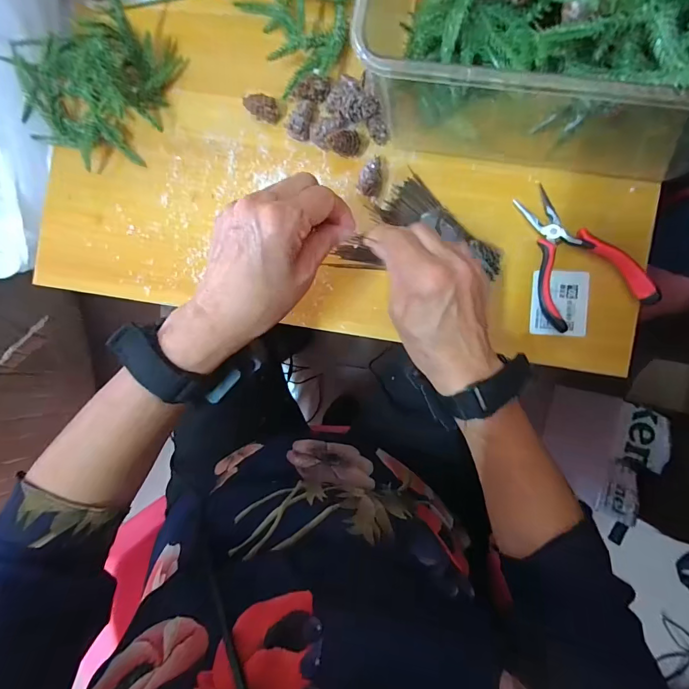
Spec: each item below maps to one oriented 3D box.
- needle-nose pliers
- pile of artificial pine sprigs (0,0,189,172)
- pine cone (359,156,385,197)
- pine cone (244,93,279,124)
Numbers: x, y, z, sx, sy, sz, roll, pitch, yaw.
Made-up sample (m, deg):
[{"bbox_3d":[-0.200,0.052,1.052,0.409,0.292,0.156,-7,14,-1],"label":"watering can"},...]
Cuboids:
[{"bbox_3d":[0.207,-0.083,0.342,0.084,0.026,0.126,-21,88,6],"label":"needle-nose pliers"},{"bbox_3d":[-0.242,-0.255,0.363,0.118,0.059,0.143,36,94,5],"label":"pile of artificial pine sprigs"},{"bbox_3d":[0.026,-0.157,0.357,0.022,0.022,0.035,0,91,6],"label":"pine cone"},{"bbox_3d":[-0.081,-0.229,0.364,0.034,0.019,0.021,27,93,5],"label":"pine cone"}]

